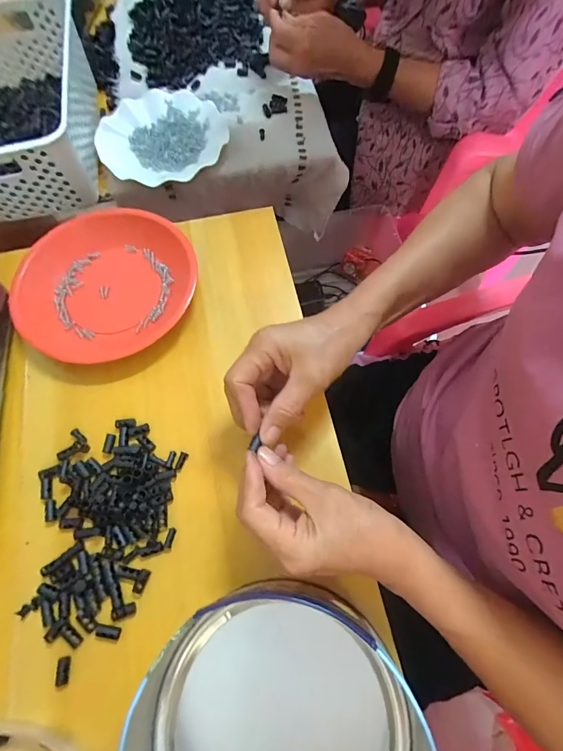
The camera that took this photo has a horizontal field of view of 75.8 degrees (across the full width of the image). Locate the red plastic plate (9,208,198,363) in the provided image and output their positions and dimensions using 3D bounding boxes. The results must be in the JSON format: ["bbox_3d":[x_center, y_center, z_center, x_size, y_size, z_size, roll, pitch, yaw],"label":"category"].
[{"bbox_3d":[-0.197,-0.105,0.404,0.193,0.028,0.170,-43,74,-14],"label":"red plastic plate"}]

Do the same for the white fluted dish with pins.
[{"bbox_3d":[-0.173,-0.359,0.542,0.187,0.030,0.175,0,69,1],"label":"white fluted dish with pins"}]

